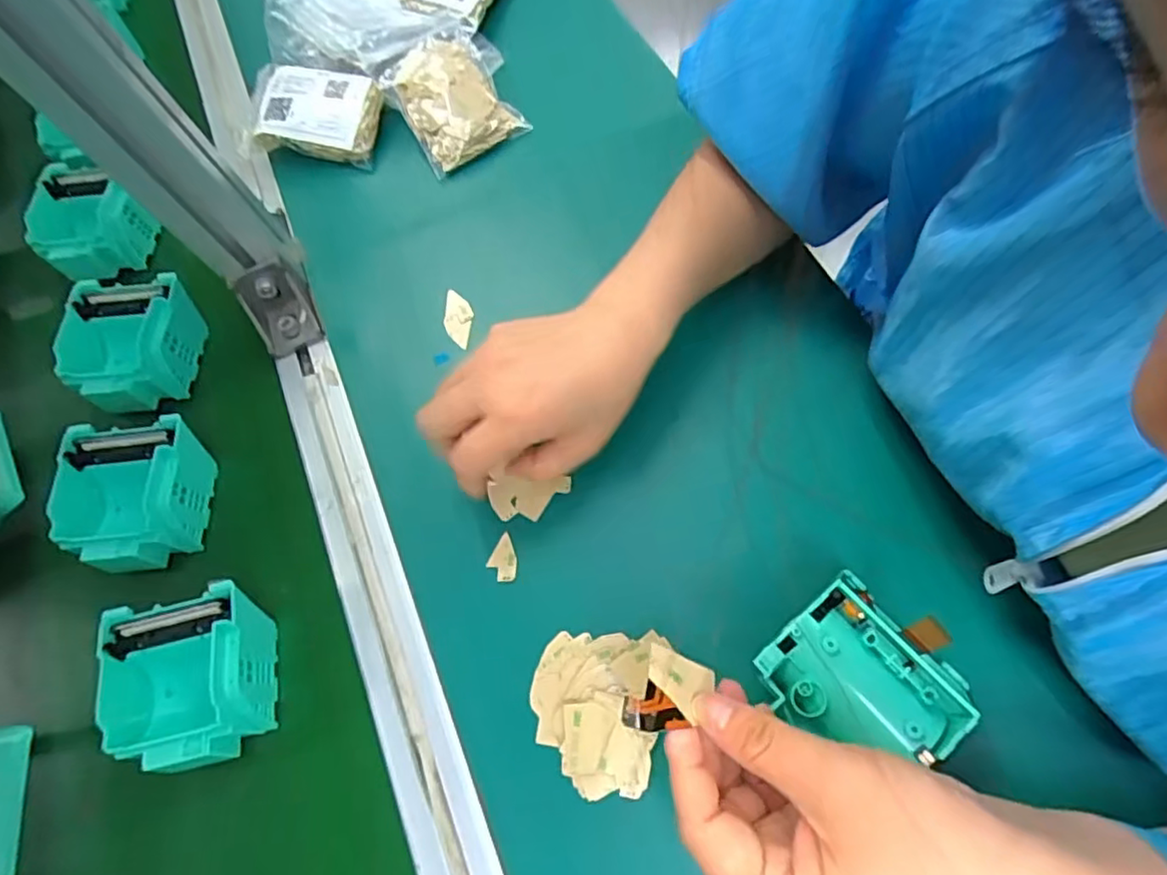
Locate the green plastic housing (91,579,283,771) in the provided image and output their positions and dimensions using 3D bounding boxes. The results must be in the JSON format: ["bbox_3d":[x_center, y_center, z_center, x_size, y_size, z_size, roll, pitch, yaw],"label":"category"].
[{"bbox_3d":[-0.201,0.128,0.330,0.074,0.051,0.079,-14,61,-5],"label":"green plastic housing"}]

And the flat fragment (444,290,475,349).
[{"bbox_3d":[-0.081,-0.078,0.412,0.018,0.007,0.039,-11,75,-3],"label":"flat fragment"}]

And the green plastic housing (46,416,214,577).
[{"bbox_3d":[-0.263,0.038,0.373,0.077,0.050,0.082,-6,61,0],"label":"green plastic housing"}]

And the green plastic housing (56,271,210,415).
[{"bbox_3d":[-0.299,-0.058,0.416,0.083,0.049,0.077,-1,61,2],"label":"green plastic housing"}]

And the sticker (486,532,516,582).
[{"bbox_3d":[-0.042,0.066,0.345,0.018,0.004,0.024,23,77,21],"label":"sticker"}]

